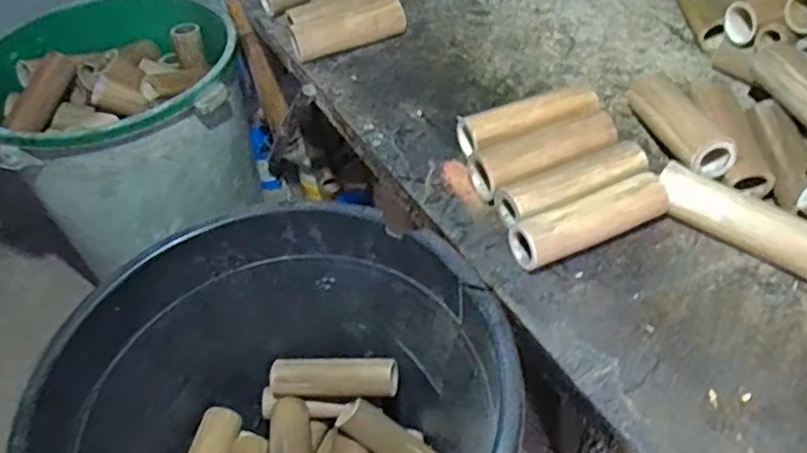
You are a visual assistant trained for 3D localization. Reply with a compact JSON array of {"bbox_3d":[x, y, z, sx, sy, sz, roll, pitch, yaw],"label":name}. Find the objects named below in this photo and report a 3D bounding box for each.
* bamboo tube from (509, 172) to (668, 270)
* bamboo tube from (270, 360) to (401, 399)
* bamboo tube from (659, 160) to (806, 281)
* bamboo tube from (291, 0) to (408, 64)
[{"bbox_3d":[0.205,-0.005,0.697,0.173,0.054,0.050,-20,48,-16],"label":"bamboo tube"},{"bbox_3d":[-0.100,0.215,0.905,0.182,0.048,0.053,1,46,4],"label":"bamboo tube"},{"bbox_3d":[0.367,-0.006,0.699,0.176,0.049,0.043,30,54,28],"label":"bamboo tube"},{"bbox_3d":[-0.087,-0.309,1.007,0.183,0.062,0.066,-21,48,-16],"label":"bamboo tube"}]

